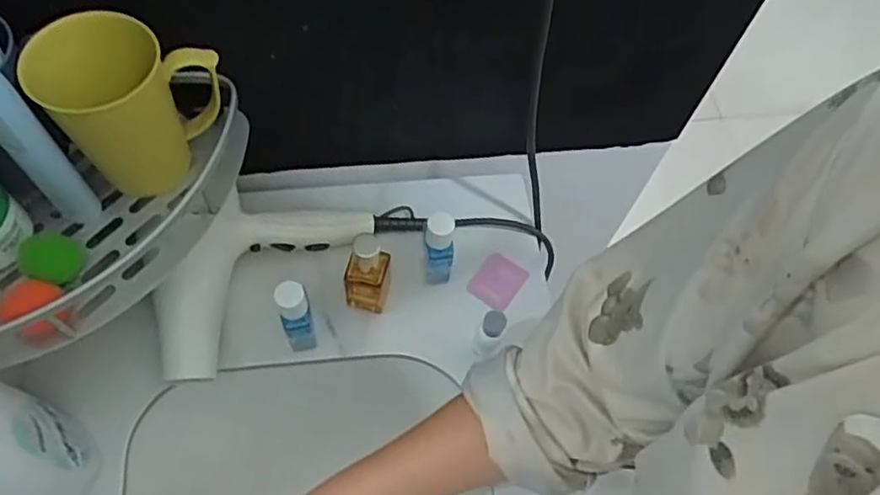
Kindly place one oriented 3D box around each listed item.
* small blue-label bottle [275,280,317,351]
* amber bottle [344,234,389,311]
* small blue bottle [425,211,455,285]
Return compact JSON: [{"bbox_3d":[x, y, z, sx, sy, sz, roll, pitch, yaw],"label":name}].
[{"bbox_3d":[-0.117,0.058,0.534,0.024,0.082,0.030,-9,64,-8],"label":"small blue-label bottle"},{"bbox_3d":[-0.062,0.020,0.549,0.032,0.100,0.032,13,63,3],"label":"amber bottle"},{"bbox_3d":[-0.001,0.002,0.576,0.024,0.076,0.031,1,63,-3],"label":"small blue bottle"}]

